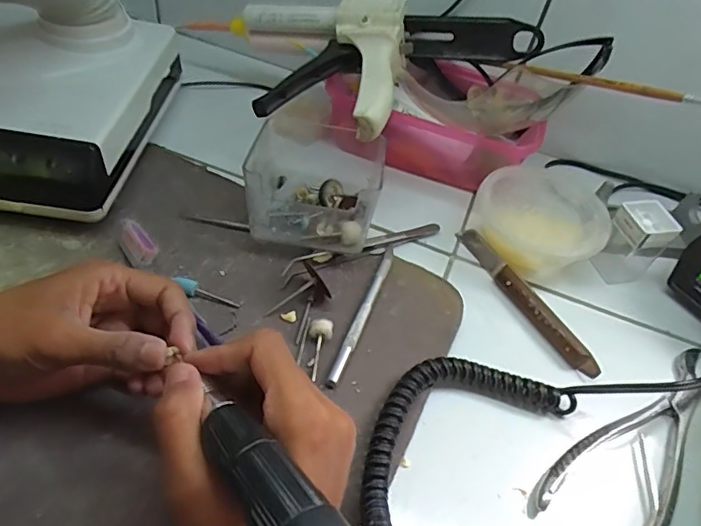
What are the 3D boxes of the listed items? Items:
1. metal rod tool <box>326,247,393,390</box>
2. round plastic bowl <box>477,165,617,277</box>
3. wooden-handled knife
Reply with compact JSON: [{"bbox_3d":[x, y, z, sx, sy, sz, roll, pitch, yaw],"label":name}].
[{"bbox_3d":[0.010,0.031,0.377,0.009,0.009,0.132,20,48,8],"label":"metal rod tool"},{"bbox_3d":[0.155,-0.041,0.447,0.101,0.038,0.096,5,48,-6],"label":"round plastic bowl"},{"bbox_3d":[0.131,0.023,0.411,0.018,0.012,0.152,-16,53,-23],"label":"wooden-handled knife"}]

